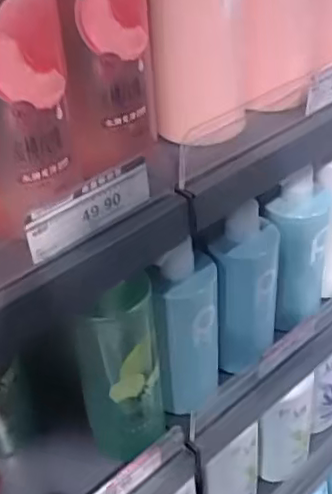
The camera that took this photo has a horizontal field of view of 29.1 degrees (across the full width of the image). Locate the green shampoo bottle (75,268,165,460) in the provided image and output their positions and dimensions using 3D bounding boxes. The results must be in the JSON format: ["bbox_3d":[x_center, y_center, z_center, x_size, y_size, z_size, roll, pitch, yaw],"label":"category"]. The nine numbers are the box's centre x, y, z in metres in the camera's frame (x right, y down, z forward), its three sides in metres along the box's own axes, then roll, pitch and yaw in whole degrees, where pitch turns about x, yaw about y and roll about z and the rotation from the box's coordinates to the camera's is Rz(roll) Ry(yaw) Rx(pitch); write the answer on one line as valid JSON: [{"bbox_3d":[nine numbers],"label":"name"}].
[{"bbox_3d":[-0.043,0.109,0.617,0.074,0.227,0.068,-4,38,-1],"label":"green shampoo bottle"}]

